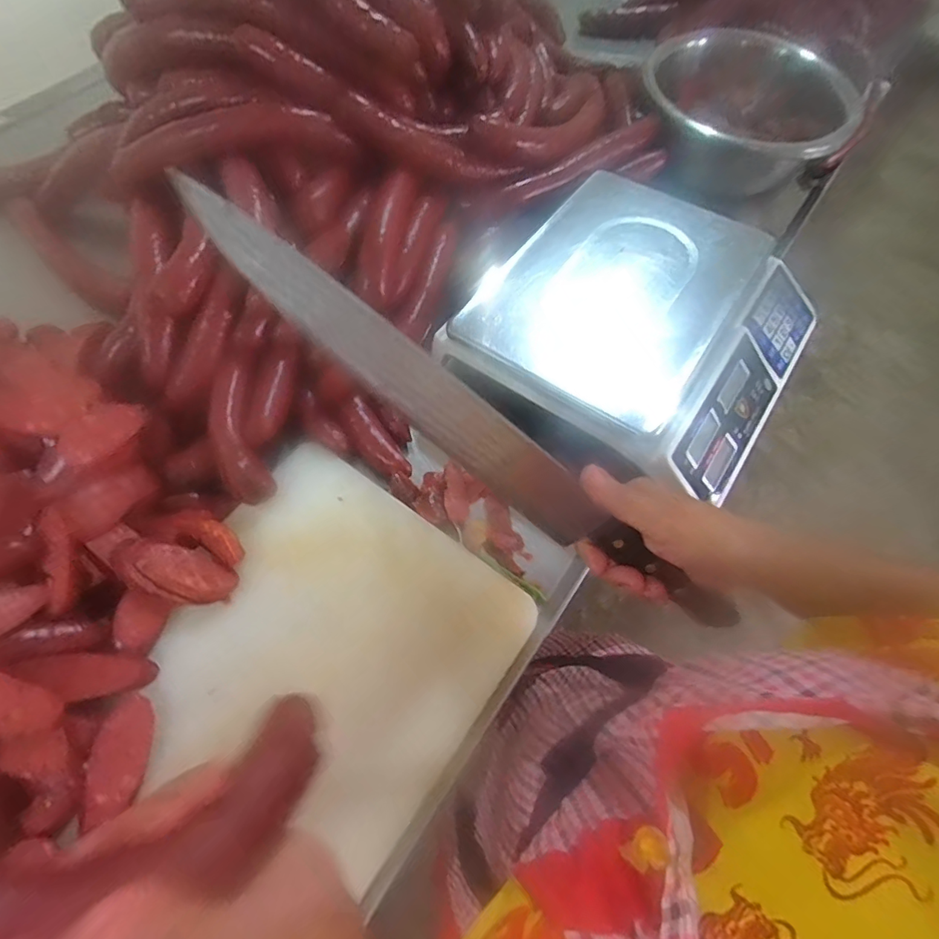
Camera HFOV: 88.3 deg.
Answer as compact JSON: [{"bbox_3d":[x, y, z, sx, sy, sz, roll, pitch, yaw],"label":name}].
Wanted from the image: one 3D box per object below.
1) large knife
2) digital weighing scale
[{"bbox_3d":[0.016,-0.015,0.282,0.381,0.045,0.024,38,67,-16],"label":"large knife"},{"bbox_3d":[0.195,-0.155,0.545,0.319,0.129,0.338,34,69,12],"label":"digital weighing scale"}]

